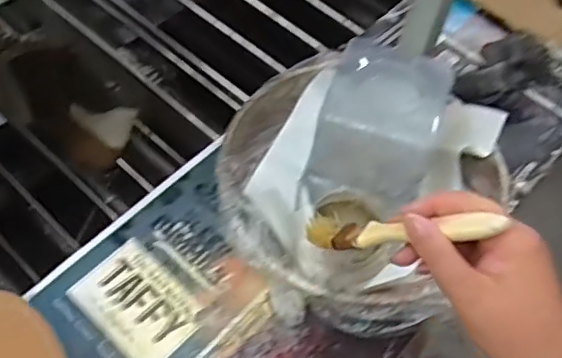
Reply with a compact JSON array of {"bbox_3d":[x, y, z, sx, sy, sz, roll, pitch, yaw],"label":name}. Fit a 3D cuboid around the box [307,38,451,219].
[{"bbox_3d":[0.088,-0.047,0.531,0.104,0.077,0.141,17,58,8],"label":"box"}]

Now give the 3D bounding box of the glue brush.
[{"bbox_3d":[0.074,0.032,0.389,0.013,0.153,0.027,47,56,-26],"label":"glue brush"}]

